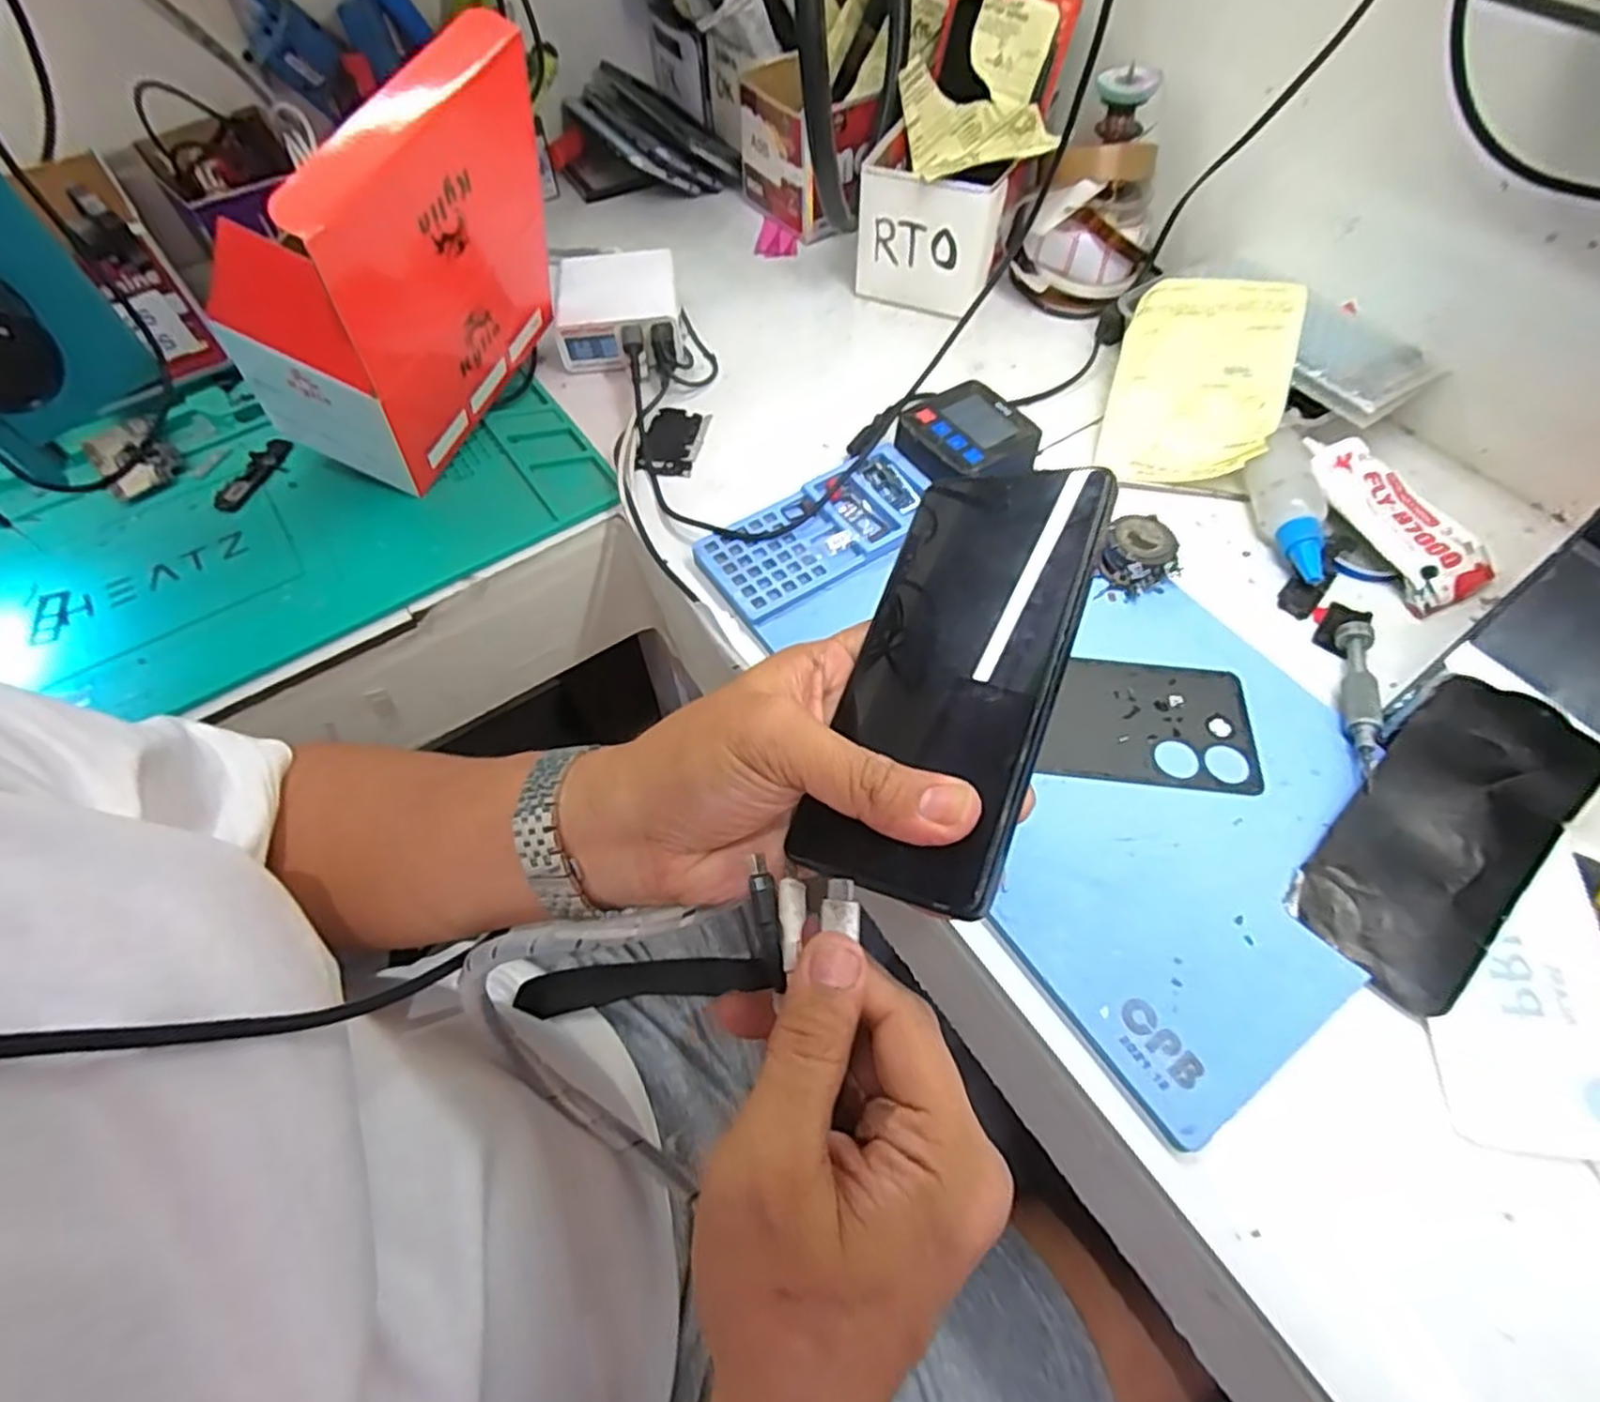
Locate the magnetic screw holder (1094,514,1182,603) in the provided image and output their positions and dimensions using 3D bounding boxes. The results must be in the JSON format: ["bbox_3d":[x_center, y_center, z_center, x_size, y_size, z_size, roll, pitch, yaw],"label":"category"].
[{"bbox_3d":[0.197,-0.083,0.434,0.043,0.023,0.044,30,63,18],"label":"magnetic screw holder"}]

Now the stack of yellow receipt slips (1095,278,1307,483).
[{"bbox_3d":[0.263,-0.212,0.492,0.102,0.008,0.150,12,80,20],"label":"stack of yellow receipt slips"}]

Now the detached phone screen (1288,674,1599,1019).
[{"bbox_3d":[0.299,0.060,0.346,0.161,0.008,0.074,-43,66,-13],"label":"detached phone screen"}]

